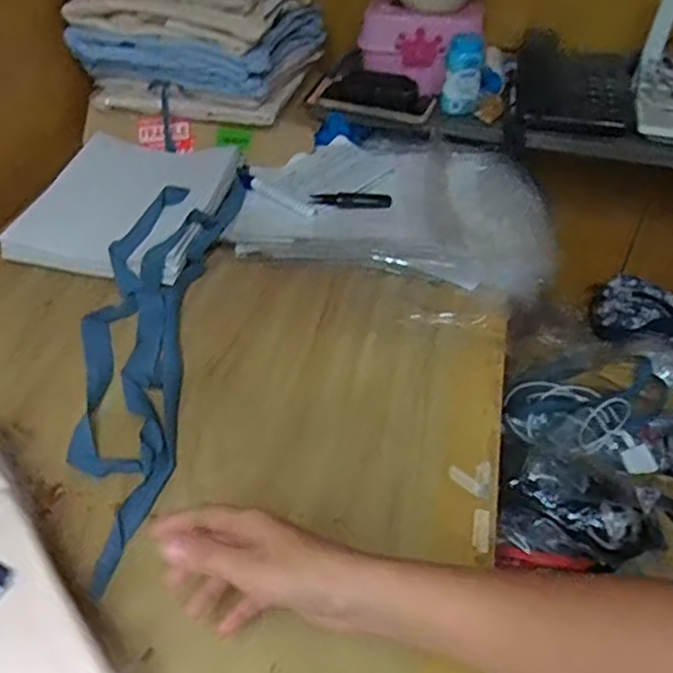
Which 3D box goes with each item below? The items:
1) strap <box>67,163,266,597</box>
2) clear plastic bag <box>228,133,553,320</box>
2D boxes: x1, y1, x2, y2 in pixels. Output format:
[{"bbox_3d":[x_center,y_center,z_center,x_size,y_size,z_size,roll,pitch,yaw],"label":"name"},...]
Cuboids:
[{"bbox_3d":[-0.187,-0.030,0.663,0.132,0.036,0.565,4,43,3],"label":"strap"},{"bbox_3d":[0.086,-0.162,0.825,0.380,0.046,0.330,20,46,19],"label":"clear plastic bag"}]

